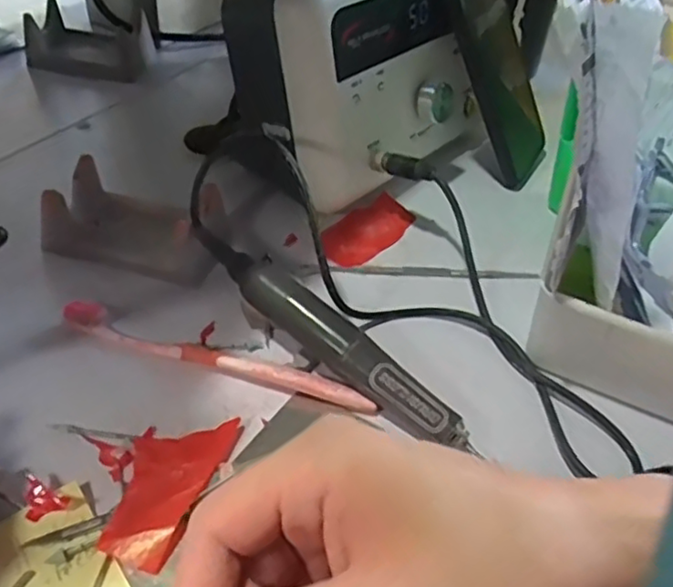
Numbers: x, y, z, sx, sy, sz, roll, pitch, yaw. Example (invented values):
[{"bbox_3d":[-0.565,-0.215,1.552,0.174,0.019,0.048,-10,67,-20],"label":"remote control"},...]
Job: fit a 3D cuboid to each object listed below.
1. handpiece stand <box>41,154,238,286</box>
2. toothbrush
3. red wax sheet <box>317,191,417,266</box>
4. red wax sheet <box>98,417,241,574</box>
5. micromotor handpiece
[{"bbox_3d":[-0.124,-0.046,0.417,0.107,0.039,0.061,13,44,6],"label":"handpiece stand"},{"bbox_3d":[-0.066,0.036,0.362,0.178,0.014,0.016,16,44,9],"label":"toothbrush"},{"bbox_3d":[0.024,-0.045,0.464,0.039,0.005,0.082,36,50,27],"label":"red wax sheet"},{"bbox_3d":[-0.081,0.088,0.309,0.040,0.004,0.080,16,41,10],"label":"red wax sheet"},{"bbox_3d":[0.007,0.034,0.358,0.150,0.033,0.025,33,49,25],"label":"micromotor handpiece"}]

